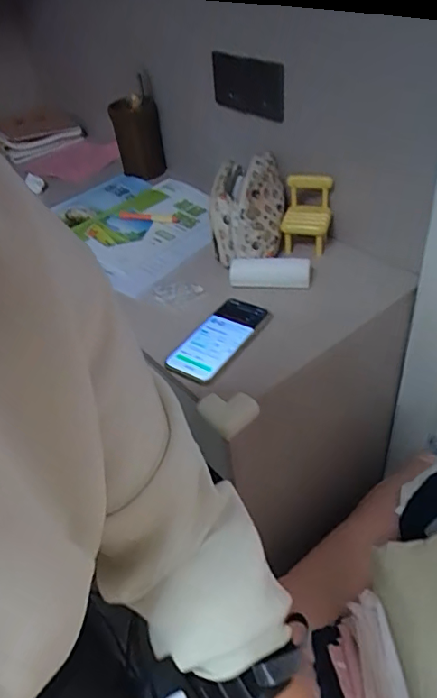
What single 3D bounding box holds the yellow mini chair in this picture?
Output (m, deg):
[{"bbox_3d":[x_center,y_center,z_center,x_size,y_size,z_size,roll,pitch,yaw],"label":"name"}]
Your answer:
[{"bbox_3d":[0.145,-0.222,0.865,0.083,0.130,0.092,1,42,11],"label":"yellow mini chair"}]

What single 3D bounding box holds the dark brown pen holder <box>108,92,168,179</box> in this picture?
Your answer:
[{"bbox_3d":[-0.176,-0.470,1.147,0.102,0.159,0.088,-12,39,-5],"label":"dark brown pen holder"}]

